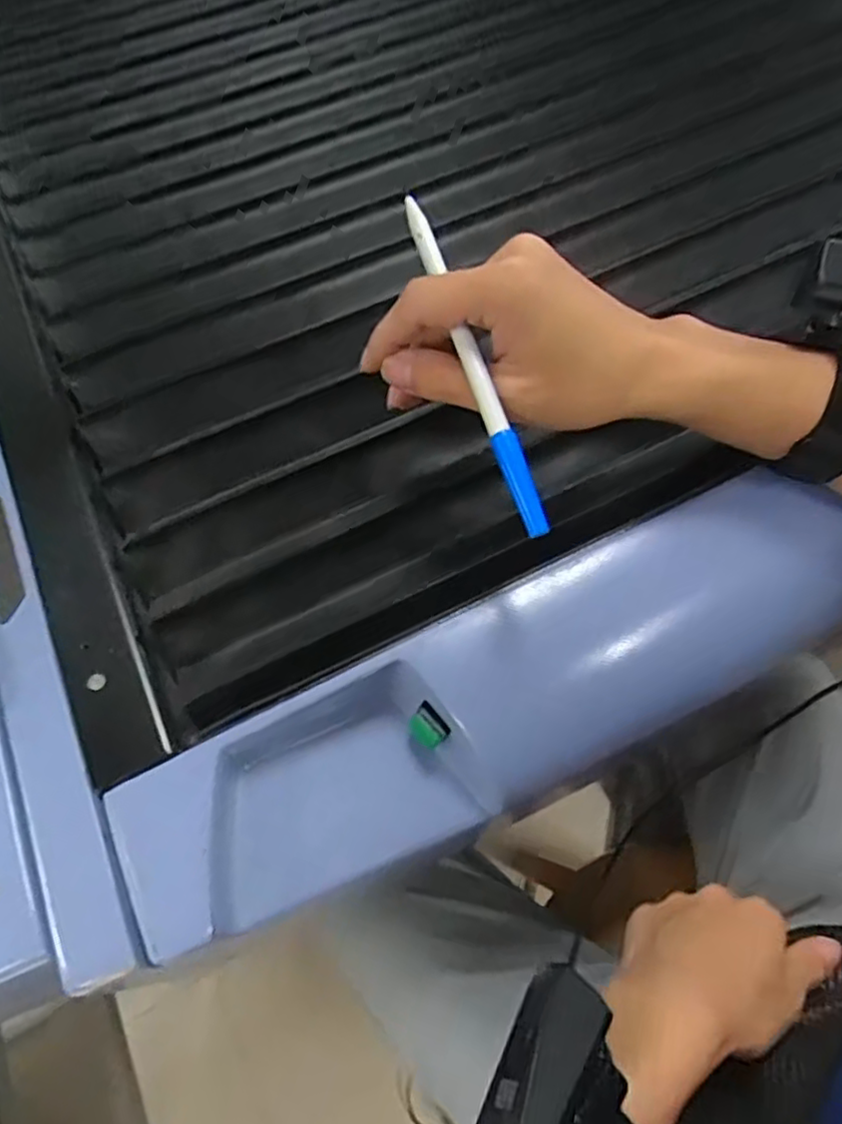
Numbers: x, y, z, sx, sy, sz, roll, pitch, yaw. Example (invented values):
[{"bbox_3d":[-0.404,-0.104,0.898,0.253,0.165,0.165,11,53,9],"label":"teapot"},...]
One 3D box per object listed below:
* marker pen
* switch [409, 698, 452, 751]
[{"bbox_3d":[0.022,-0.089,0.302,0.011,0.010,0.167,-18,78,-6],"label":"marker pen"},{"bbox_3d":[0.003,0.080,0.331,0.015,0.010,0.019,-36,67,-15],"label":"switch"}]

